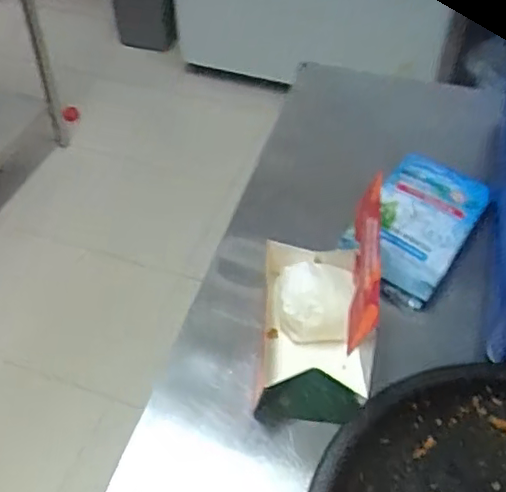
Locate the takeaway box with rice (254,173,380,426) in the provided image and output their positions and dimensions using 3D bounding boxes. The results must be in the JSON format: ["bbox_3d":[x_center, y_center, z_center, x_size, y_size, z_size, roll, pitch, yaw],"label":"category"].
[{"bbox_3d":[0.061,0.050,0.596,0.104,0.166,0.181,3,47,3],"label":"takeaway box with rice"}]

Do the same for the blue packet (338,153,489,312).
[{"bbox_3d":[0.193,-0.024,0.746,0.118,0.034,0.209,27,53,22],"label":"blue packet"}]

